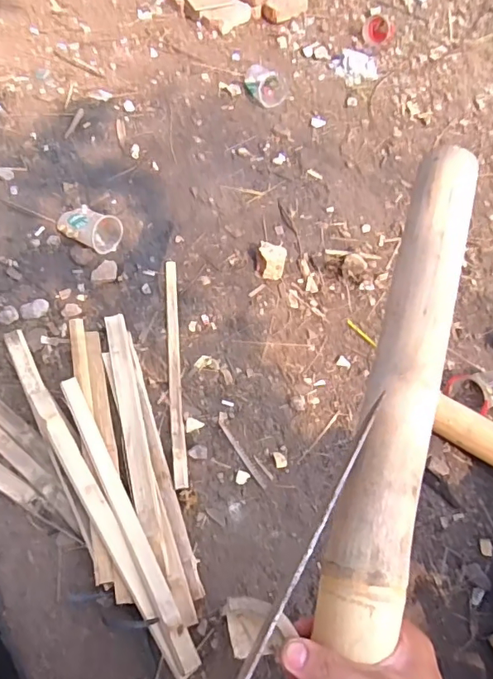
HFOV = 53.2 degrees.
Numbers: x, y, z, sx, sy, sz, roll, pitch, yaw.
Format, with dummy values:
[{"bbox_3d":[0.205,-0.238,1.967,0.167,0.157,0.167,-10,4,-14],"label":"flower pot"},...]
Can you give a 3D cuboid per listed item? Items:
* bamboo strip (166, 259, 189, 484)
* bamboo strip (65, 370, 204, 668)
[{"bbox_3d":[-0.146,0.040,1.005,0.026,0.011,0.524,-4,57,-6],"label":"bamboo strip"},{"bbox_3d":[-0.204,0.273,0.814,0.036,0.015,0.518,-10,54,-38],"label":"bamboo strip"}]

